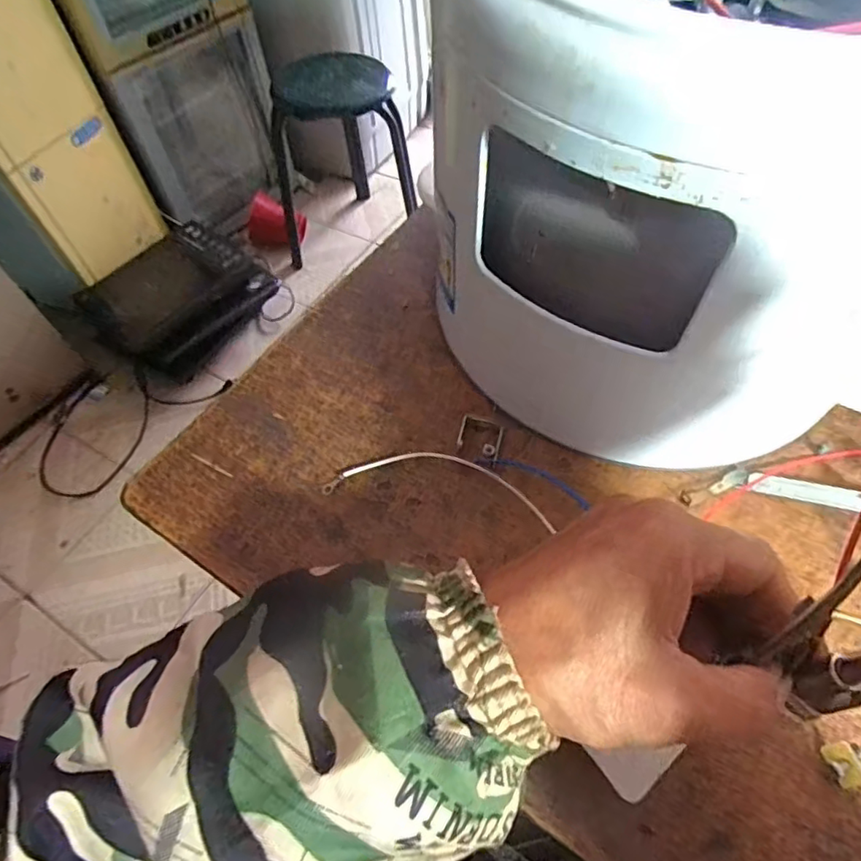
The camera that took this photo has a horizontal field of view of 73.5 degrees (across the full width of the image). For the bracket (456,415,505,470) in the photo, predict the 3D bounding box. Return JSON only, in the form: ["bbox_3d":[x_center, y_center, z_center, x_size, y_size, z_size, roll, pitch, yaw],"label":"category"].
[{"bbox_3d":[0.028,0.005,0.321,0.023,0.006,0.027,12,59,11],"label":"bracket"}]

